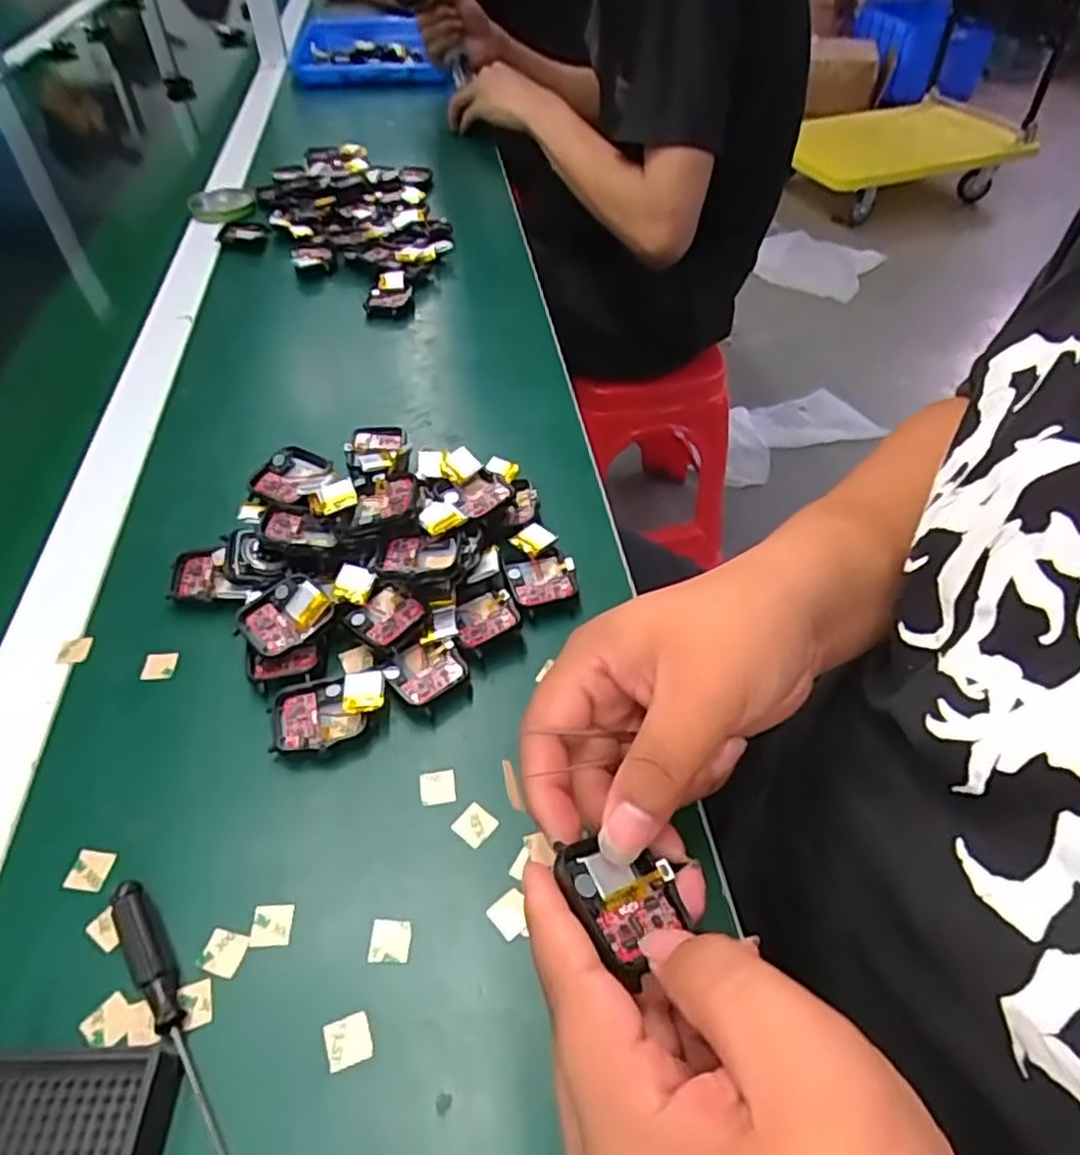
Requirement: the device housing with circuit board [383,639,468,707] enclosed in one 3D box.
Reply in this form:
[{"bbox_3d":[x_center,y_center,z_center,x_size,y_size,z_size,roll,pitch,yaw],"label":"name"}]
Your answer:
[{"bbox_3d":[-0.058,0.048,0.367,0.038,0.014,0.033,-30,53,-24],"label":"device housing with circuit board"}]

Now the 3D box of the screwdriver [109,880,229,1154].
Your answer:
[{"bbox_3d":[-0.127,0.164,0.255,0.011,0.014,0.130,-29,53,-23],"label":"screwdriver"}]

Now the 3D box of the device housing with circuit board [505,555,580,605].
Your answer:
[{"bbox_3d":[0.001,0.001,0.407,0.037,0.011,0.037,-10,47,-8],"label":"device housing with circuit board"}]

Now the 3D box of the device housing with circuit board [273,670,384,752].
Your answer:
[{"bbox_3d":[-0.100,0.064,0.346,0.052,0.019,0.037,-11,47,-8],"label":"device housing with circuit board"}]

